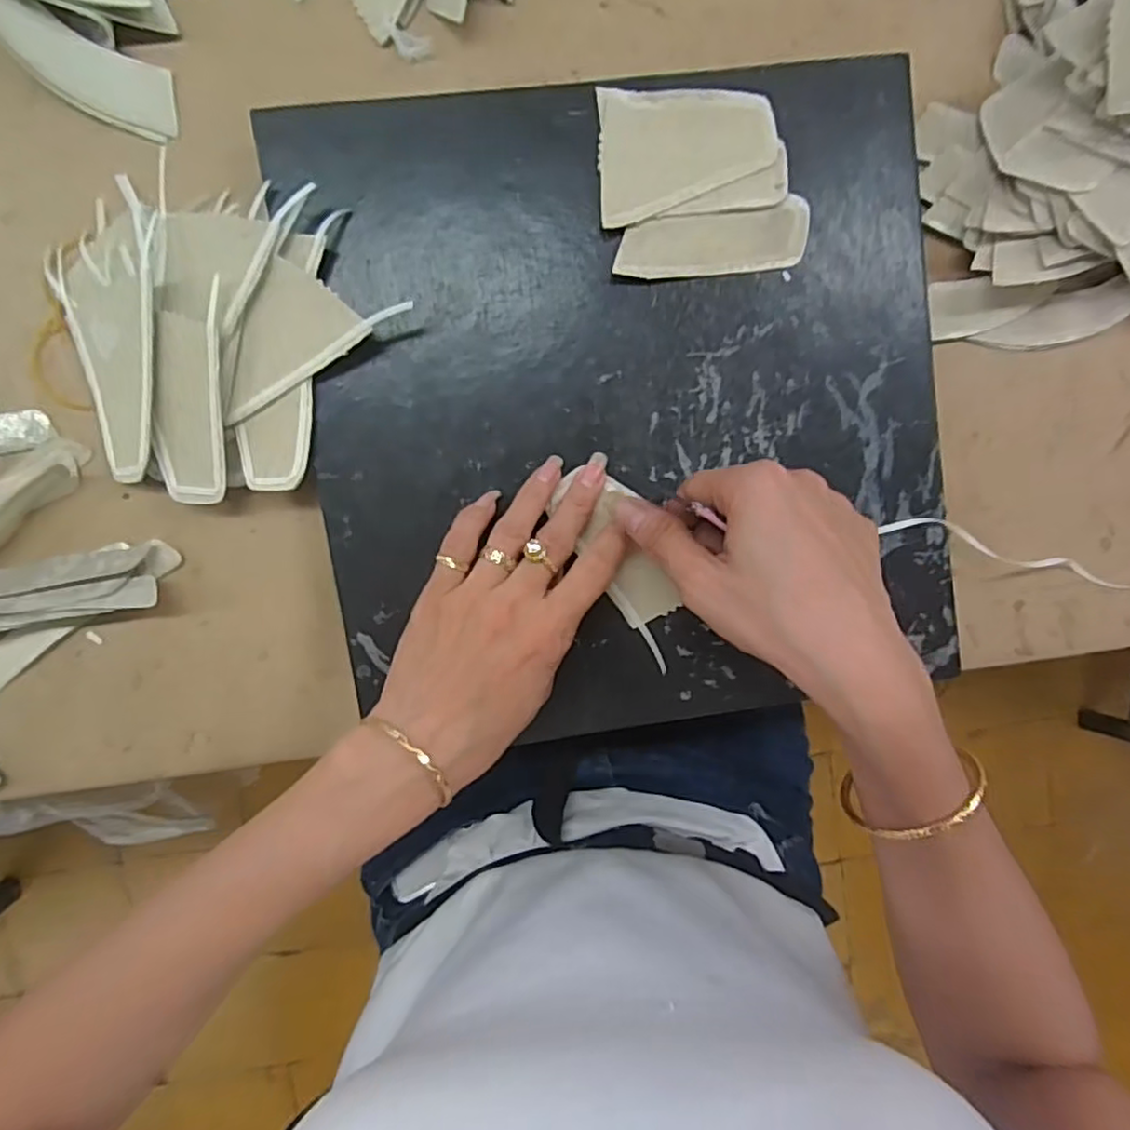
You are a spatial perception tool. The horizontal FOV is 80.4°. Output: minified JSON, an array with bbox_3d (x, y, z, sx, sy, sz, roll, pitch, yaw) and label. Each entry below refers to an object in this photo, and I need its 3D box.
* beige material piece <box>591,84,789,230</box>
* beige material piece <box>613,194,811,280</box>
[{"bbox_3d":[0.059,-0.190,0.309,0.087,0.006,0.055,-6,97,-4],"label":"beige material piece"},{"bbox_3d":[0.070,-0.151,0.315,0.093,0.005,0.030,-12,97,-3],"label":"beige material piece"}]

